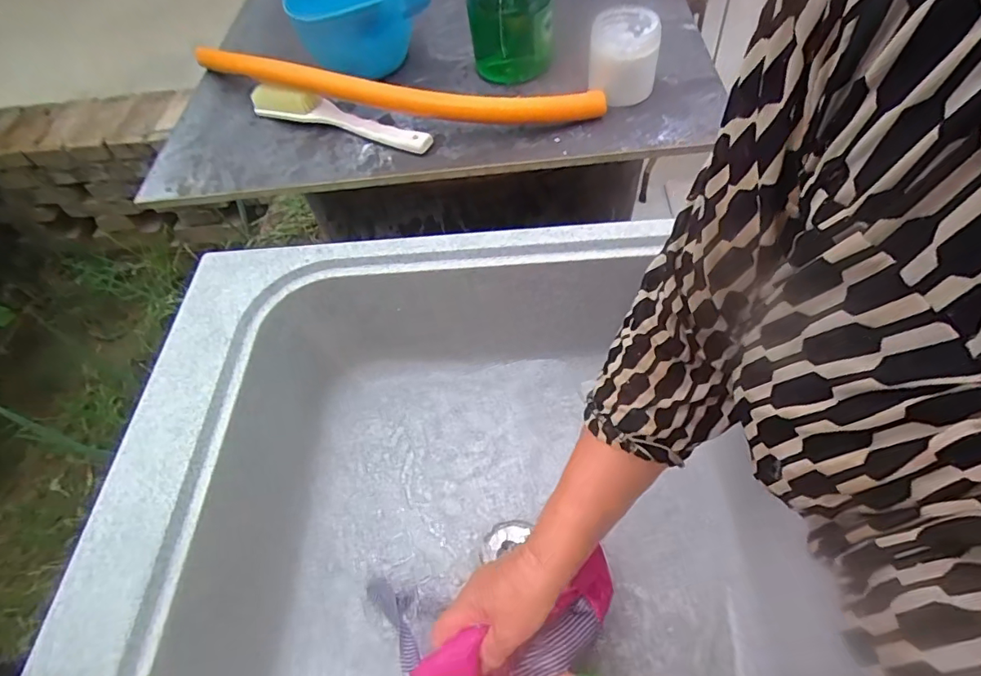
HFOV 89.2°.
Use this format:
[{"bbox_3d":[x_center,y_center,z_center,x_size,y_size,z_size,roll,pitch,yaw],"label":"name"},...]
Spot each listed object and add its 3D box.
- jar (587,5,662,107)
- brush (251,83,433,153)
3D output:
[{"bbox_3d":[0.133,-0.276,0.495,0.058,0.076,0.056,-2,56,3],"label":"jar"},{"bbox_3d":[-0.162,-0.234,0.519,0.226,0.030,0.026,21,60,17],"label":"brush"}]

